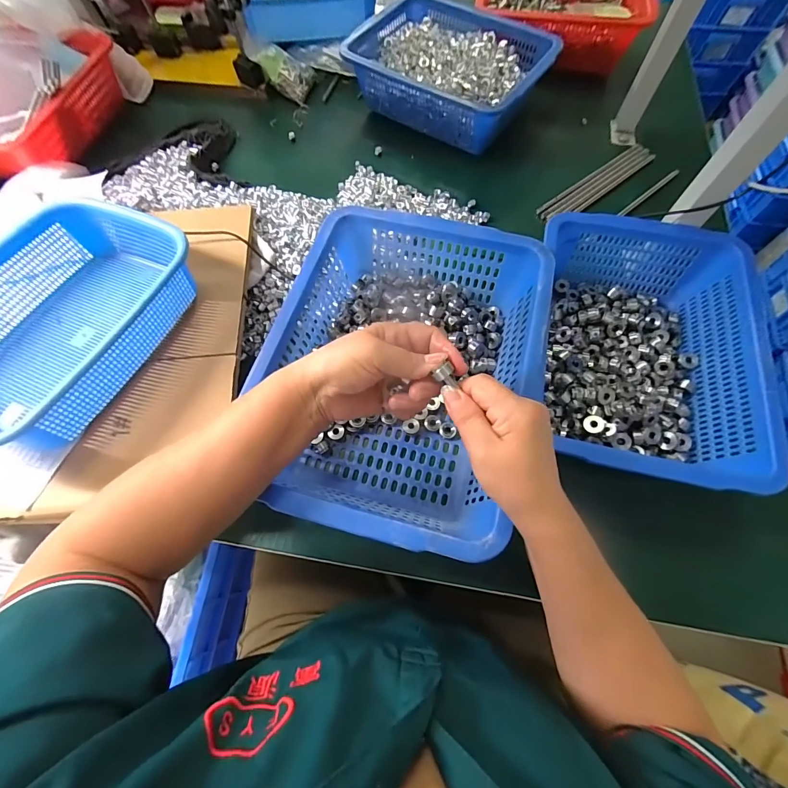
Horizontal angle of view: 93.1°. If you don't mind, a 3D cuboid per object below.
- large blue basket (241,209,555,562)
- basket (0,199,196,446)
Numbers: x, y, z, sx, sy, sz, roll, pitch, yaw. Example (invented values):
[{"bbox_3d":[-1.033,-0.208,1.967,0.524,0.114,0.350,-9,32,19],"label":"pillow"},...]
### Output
[{"bbox_3d":[0.007,-0.034,0.422,0.261,0.100,0.360,16,68,7],"label":"large blue basket"},{"bbox_3d":[-0.360,-0.080,0.407,0.200,0.074,0.276,22,69,10],"label":"basket"}]

